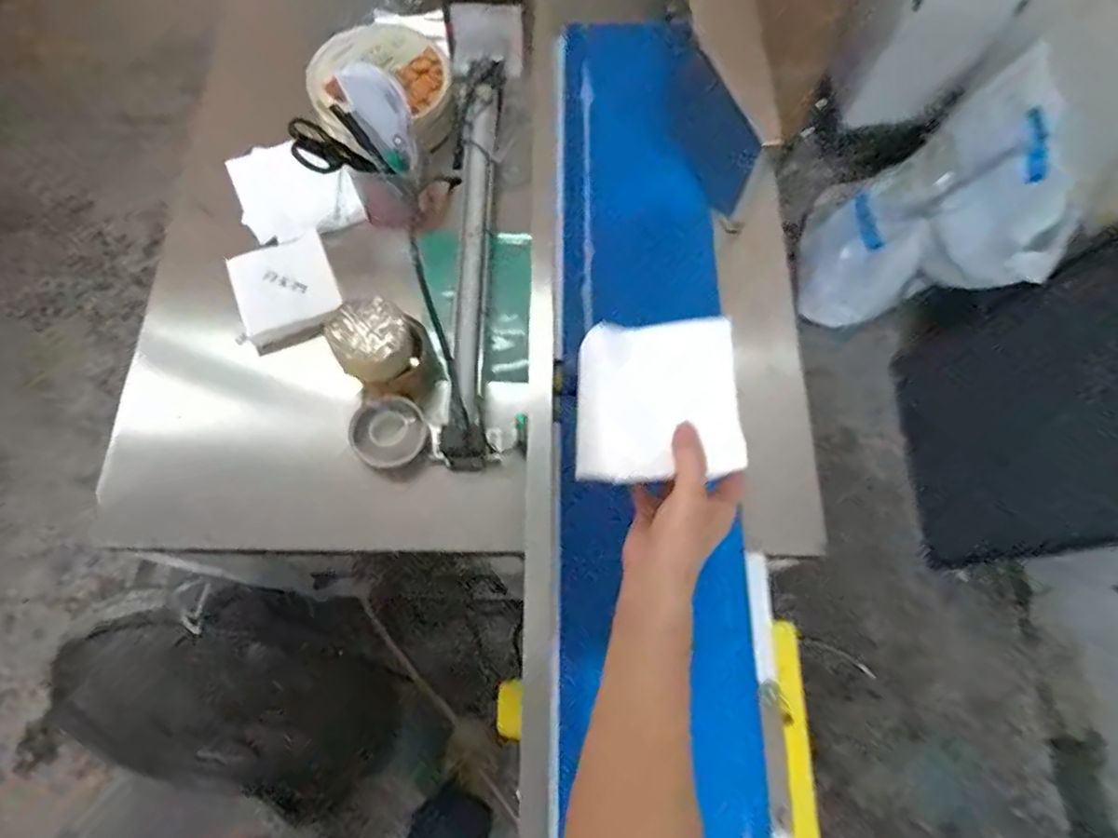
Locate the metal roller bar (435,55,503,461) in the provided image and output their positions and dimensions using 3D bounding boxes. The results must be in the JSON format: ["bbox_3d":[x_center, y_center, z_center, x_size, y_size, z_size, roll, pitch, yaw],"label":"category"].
[{"bbox_3d":[-0.106,-0.215,0.773,0.059,0.043,0.547,0,68,-2],"label":"metal roller bar"}]

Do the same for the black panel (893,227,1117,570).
[{"bbox_3d":[0.935,-0.021,1.258,0.052,0.518,0.579,3,73,-27],"label":"black panel"}]

